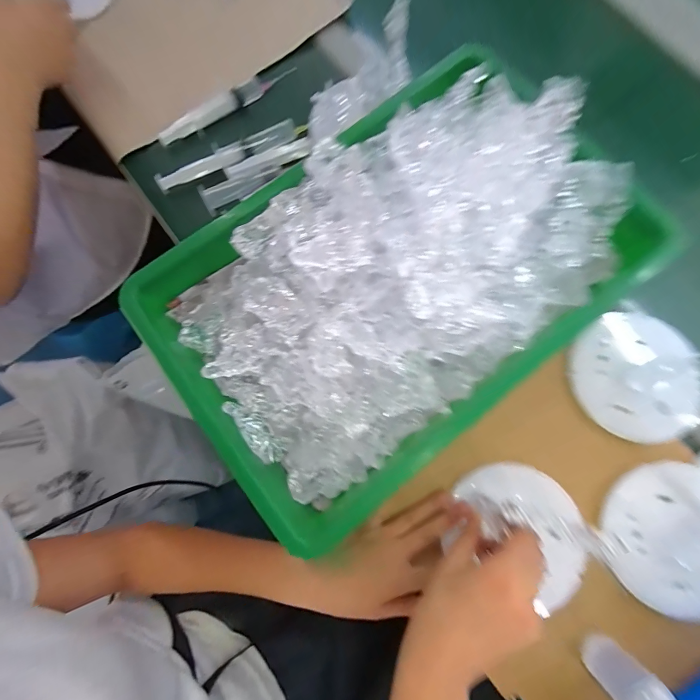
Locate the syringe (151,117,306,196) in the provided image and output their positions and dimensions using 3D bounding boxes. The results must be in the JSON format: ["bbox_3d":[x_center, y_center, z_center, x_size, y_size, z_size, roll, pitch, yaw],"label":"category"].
[{"bbox_3d":[-0.142,-0.235,0.421,0.183,0.017,0.026,-25,79,-4],"label":"syringe"}]

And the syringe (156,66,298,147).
[{"bbox_3d":[-0.152,-0.307,0.437,0.185,0.026,0.016,-35,80,-6],"label":"syringe"}]

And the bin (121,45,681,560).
[{"bbox_3d":[0.039,-0.066,0.308,0.417,0.078,0.270,-37,80,-6],"label":"bin"}]

